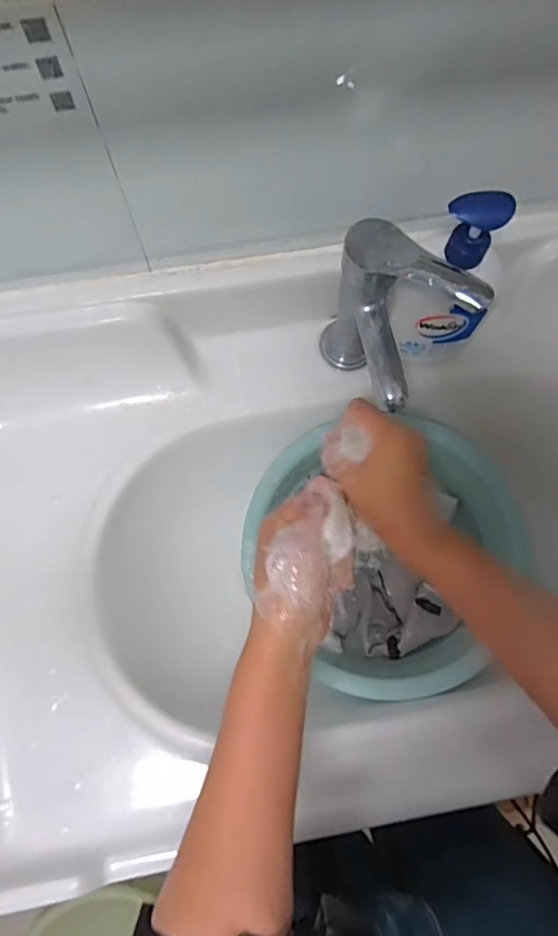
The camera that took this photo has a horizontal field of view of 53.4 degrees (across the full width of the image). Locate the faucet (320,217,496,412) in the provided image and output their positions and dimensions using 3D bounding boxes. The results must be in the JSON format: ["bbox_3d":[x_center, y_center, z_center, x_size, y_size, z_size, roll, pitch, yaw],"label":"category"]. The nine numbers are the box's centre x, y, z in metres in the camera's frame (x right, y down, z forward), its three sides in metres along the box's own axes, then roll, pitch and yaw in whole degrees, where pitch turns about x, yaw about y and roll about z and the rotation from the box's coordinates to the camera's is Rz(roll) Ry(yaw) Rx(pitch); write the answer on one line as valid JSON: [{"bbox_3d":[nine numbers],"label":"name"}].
[{"bbox_3d":[0.084,-0.108,0.485,0.111,0.188,0.081,43,79,10],"label":"faucet"}]

